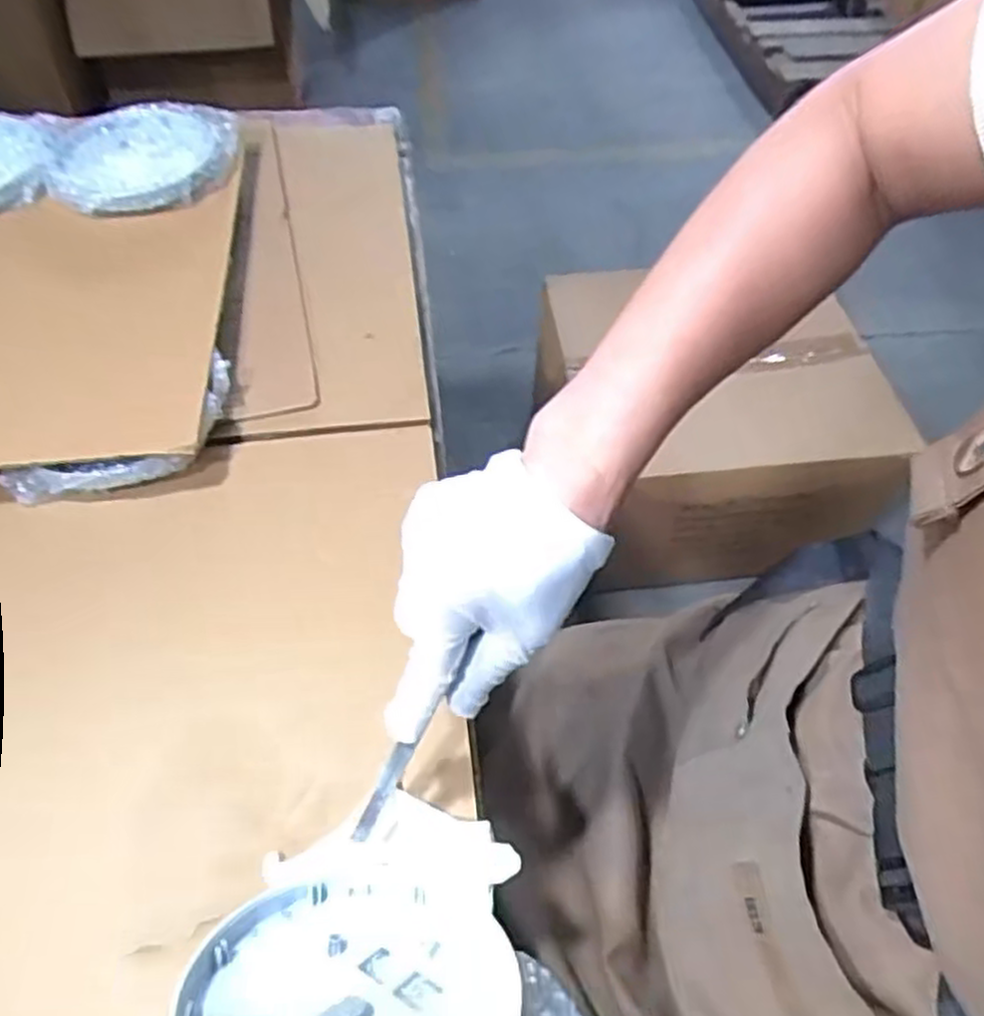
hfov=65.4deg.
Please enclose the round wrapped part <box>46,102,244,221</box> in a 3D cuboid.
[{"bbox_3d":[-0.309,-0.311,0.680,0.152,0.019,0.143,-7,54,-6],"label":"round wrapped part"}]

